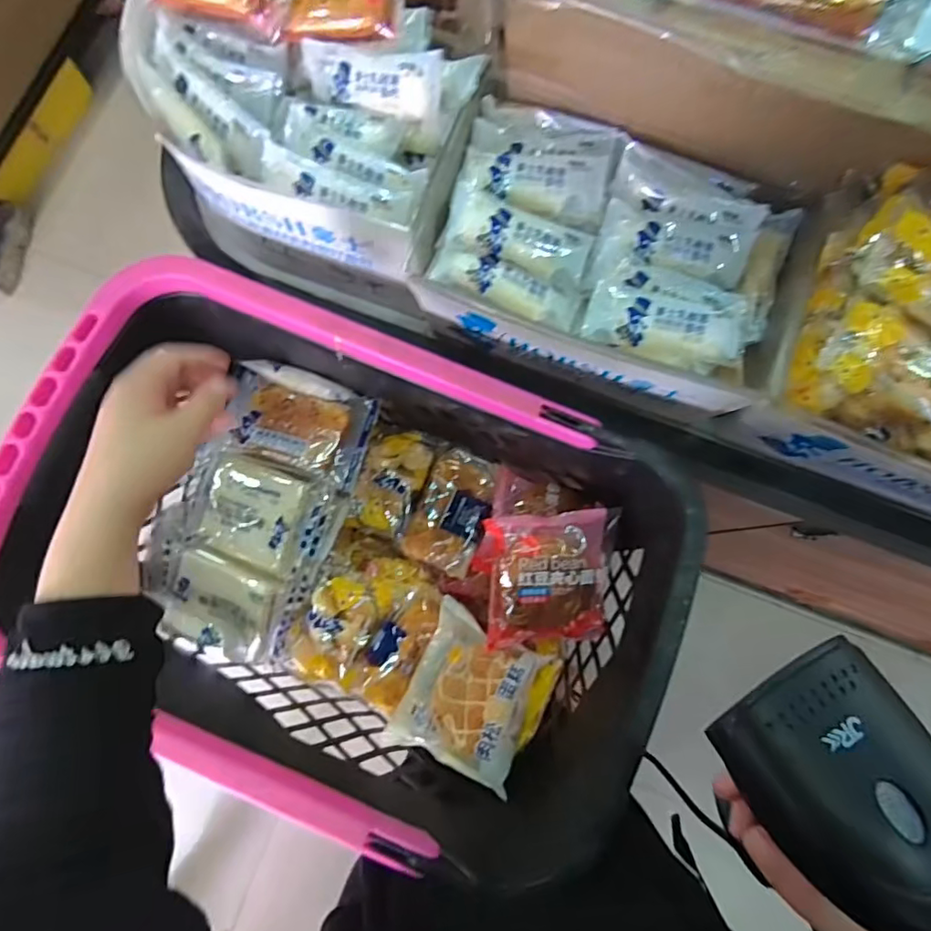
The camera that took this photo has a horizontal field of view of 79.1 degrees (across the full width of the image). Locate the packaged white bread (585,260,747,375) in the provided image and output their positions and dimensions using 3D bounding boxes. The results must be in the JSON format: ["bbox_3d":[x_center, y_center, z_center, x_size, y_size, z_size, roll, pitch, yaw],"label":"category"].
[{"bbox_3d":[0.164,-0.126,0.458,0.119,0.026,0.071,18,80,3],"label":"packaged white bread"}]

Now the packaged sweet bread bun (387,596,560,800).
[{"bbox_3d":[0.007,0.227,0.562,0.119,0.046,0.133,24,81,4],"label":"packaged sweet bread bun"}]

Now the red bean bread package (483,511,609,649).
[{"bbox_3d":[0.084,0.112,0.555,0.122,0.068,0.125,-5,80,-1],"label":"red bean bread package"}]

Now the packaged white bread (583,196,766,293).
[{"bbox_3d":[0.174,-0.184,0.473,0.131,0.032,0.066,6,100,2],"label":"packaged white bread"}]

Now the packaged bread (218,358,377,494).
[{"bbox_3d":[-0.181,-0.050,0.599,0.159,0.037,0.100,20,80,4],"label":"packaged bread"}]

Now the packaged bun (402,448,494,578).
[{"bbox_3d":[-0.014,0.049,0.632,0.079,0.034,0.131,20,80,3],"label":"packaged bun"}]

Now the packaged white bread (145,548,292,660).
[{"bbox_3d":[-0.253,0.152,0.593,0.130,0.041,0.101,20,80,4],"label":"packaged white bread"}]

